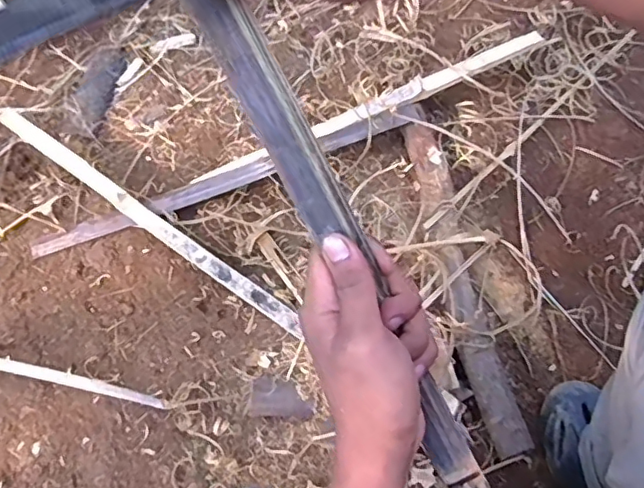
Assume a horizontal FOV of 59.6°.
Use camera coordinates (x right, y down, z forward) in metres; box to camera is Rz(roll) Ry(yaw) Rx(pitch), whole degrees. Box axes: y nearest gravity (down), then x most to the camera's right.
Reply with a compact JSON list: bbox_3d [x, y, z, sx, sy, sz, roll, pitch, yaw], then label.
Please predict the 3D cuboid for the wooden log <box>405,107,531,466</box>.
[{"bbox_3d":[0.195,0.029,0.818,0.070,0.058,0.531,-9,61,-5],"label":"wooden log"}]

